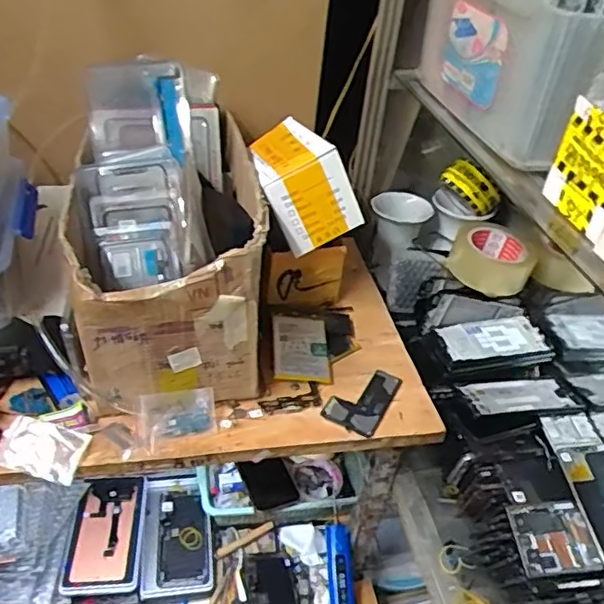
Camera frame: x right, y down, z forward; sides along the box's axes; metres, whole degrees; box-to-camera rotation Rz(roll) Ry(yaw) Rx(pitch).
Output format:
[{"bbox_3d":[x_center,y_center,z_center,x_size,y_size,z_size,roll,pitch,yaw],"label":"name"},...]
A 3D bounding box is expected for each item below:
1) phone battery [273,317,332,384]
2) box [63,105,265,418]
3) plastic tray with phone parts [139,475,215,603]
[{"bbox_3d":[-0.001,0.055,0.714,0.067,0.006,0.090,4,52,-8],"label":"phone battery"},{"bbox_3d":[-0.145,-0.049,0.687,0.191,0.190,0.298,-3,38,-13],"label":"box"},{"bbox_3d":[-0.189,0.353,0.918,0.103,0.034,0.189,-2,38,-11],"label":"plastic tray with phone parts"}]

